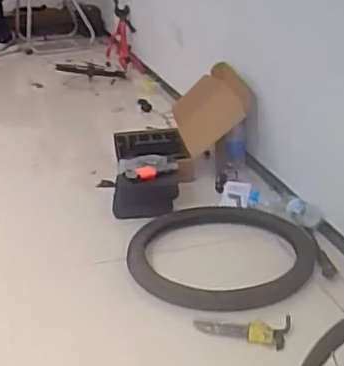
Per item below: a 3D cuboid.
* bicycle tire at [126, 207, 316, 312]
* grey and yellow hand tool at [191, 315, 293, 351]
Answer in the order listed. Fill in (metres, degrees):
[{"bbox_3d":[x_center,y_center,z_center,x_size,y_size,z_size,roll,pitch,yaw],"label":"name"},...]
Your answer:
[{"bbox_3d":[0.127,0.174,1.627,0.506,0.041,0.485,1,24,9],"label":"bicycle tire"},{"bbox_3d":[0.156,0.323,1.352,0.206,0.028,0.082,3,24,14],"label":"grey and yellow hand tool"}]

